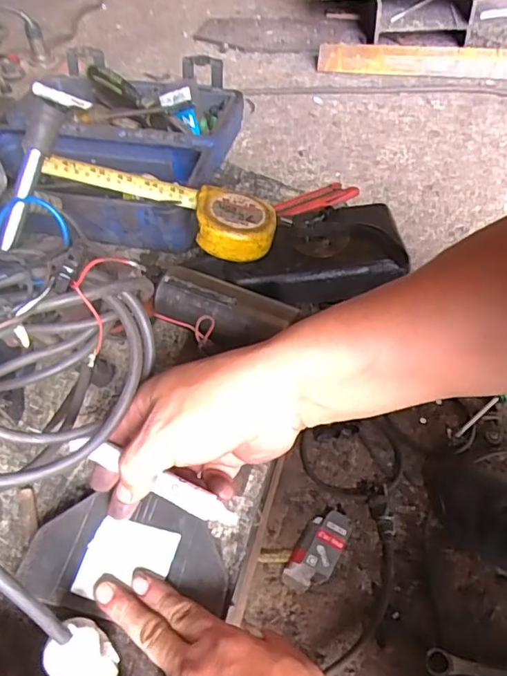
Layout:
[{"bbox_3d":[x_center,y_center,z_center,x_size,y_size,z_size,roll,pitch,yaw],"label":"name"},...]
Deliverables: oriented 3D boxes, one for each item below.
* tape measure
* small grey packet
[{"bbox_3d":[-0.092,-0.124,0.509,0.227,0.064,0.070,9,54,10],"label":"tape measure"},{"bbox_3d":[0.083,0.270,0.683,0.051,0.015,0.108,23,58,23],"label":"small grey packet"}]

